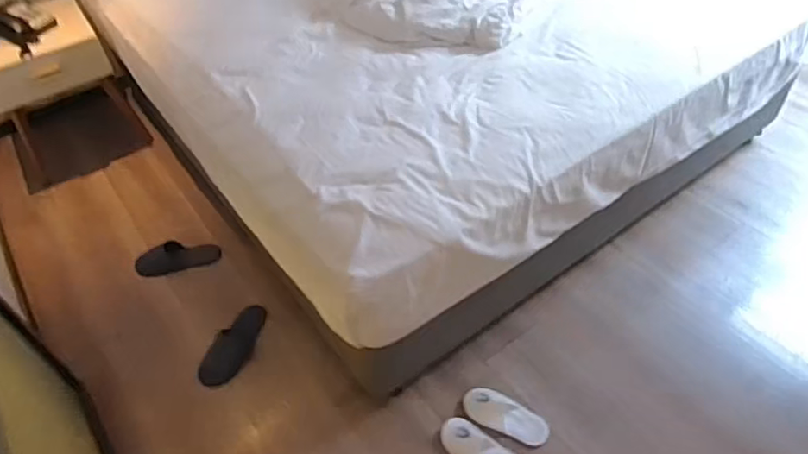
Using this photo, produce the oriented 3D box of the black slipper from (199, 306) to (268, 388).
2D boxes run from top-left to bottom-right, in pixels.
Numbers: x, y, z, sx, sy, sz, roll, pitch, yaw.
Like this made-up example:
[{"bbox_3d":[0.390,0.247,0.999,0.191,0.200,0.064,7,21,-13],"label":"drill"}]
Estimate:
[{"bbox_3d":[-0.482,0.334,1.662,0.117,0.029,0.272,16,50,13],"label":"black slipper"}]

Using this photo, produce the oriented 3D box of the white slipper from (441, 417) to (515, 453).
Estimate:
[{"bbox_3d":[0.188,0.554,1.431,0.217,0.035,0.087,27,53,21],"label":"white slipper"}]

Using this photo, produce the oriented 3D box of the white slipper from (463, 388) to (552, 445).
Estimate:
[{"bbox_3d":[0.258,0.496,1.503,0.222,0.049,0.099,23,53,24],"label":"white slipper"}]

